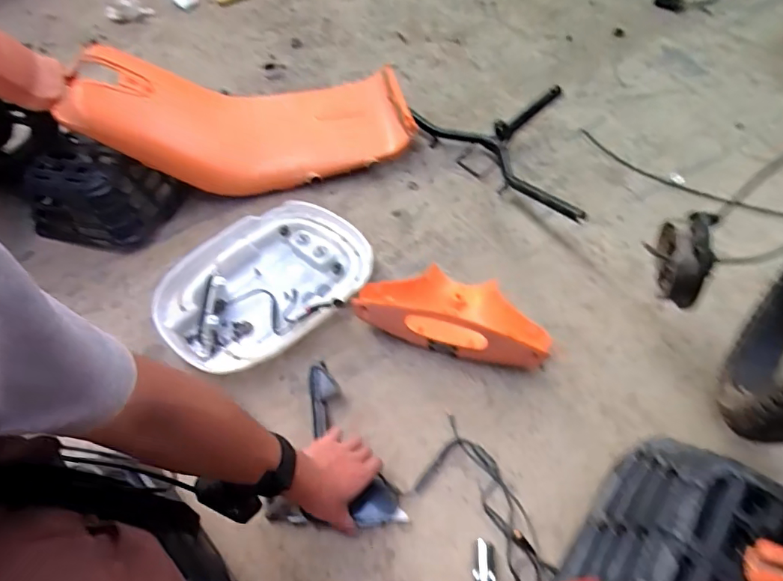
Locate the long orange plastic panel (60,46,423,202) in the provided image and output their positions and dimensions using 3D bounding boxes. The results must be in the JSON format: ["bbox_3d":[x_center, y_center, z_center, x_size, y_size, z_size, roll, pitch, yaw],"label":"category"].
[{"bbox_3d":[-0.278,-0.338,0.940,0.599,0.170,0.254,-5,54,-18],"label":"long orange plastic panel"}]

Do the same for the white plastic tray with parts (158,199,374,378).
[{"bbox_3d":[-0.210,-0.015,0.816,0.349,0.069,0.252,-32,61,-17],"label":"white plastic tray with parts"}]

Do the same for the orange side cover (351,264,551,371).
[{"bbox_3d":[0.102,0.020,0.763,0.290,0.103,0.145,15,58,13],"label":"orange side cover"}]

